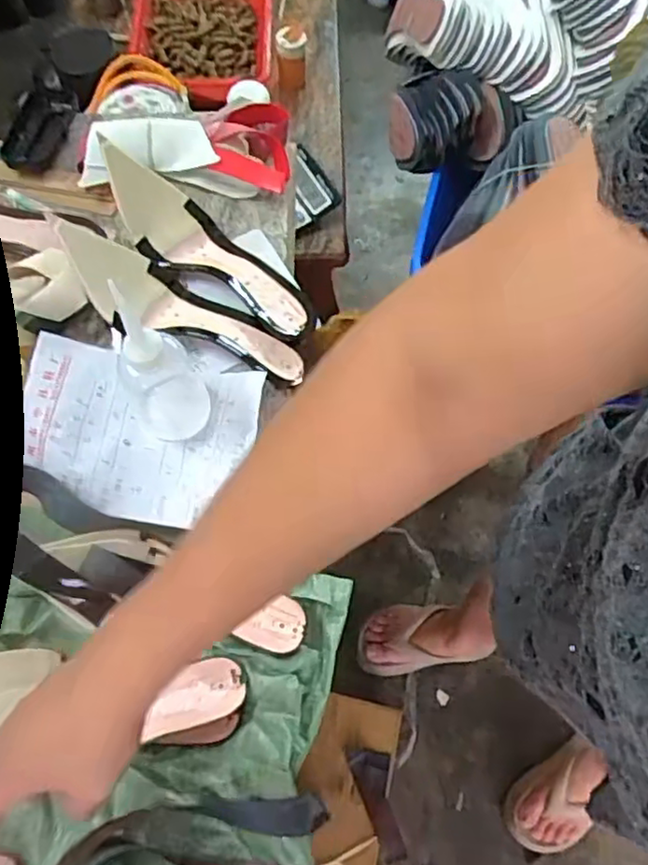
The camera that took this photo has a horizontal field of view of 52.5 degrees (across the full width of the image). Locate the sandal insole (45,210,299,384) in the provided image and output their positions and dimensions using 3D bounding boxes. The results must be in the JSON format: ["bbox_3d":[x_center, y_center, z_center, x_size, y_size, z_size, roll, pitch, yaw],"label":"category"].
[{"bbox_3d":[-0.120,-0.111,0.583,0.235,0.068,0.077,25,68,-10],"label":"sandal insole"}]

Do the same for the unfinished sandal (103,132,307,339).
[{"bbox_3d":[-0.106,-0.173,0.611,0.234,0.070,0.075,38,72,1],"label":"unfinished sandal"}]

